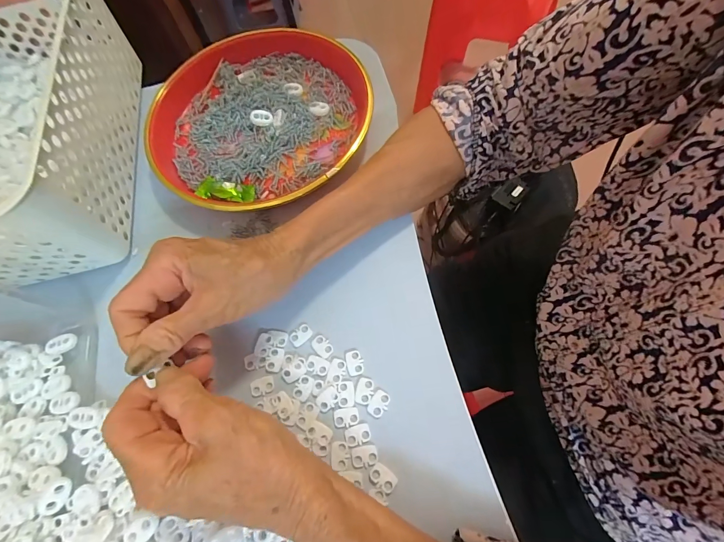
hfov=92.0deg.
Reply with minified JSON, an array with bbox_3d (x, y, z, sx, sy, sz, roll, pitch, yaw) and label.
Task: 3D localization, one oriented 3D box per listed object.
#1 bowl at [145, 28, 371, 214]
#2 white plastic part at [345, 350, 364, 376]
[{"bbox_3d":[-0.104,-0.153,0.351,0.211,0.036,0.218,0,68,1],"label":"bowl"},{"bbox_3d":[-0.006,0.069,0.265,0.012,0.004,0.019,-8,68,-2],"label":"white plastic part"}]

